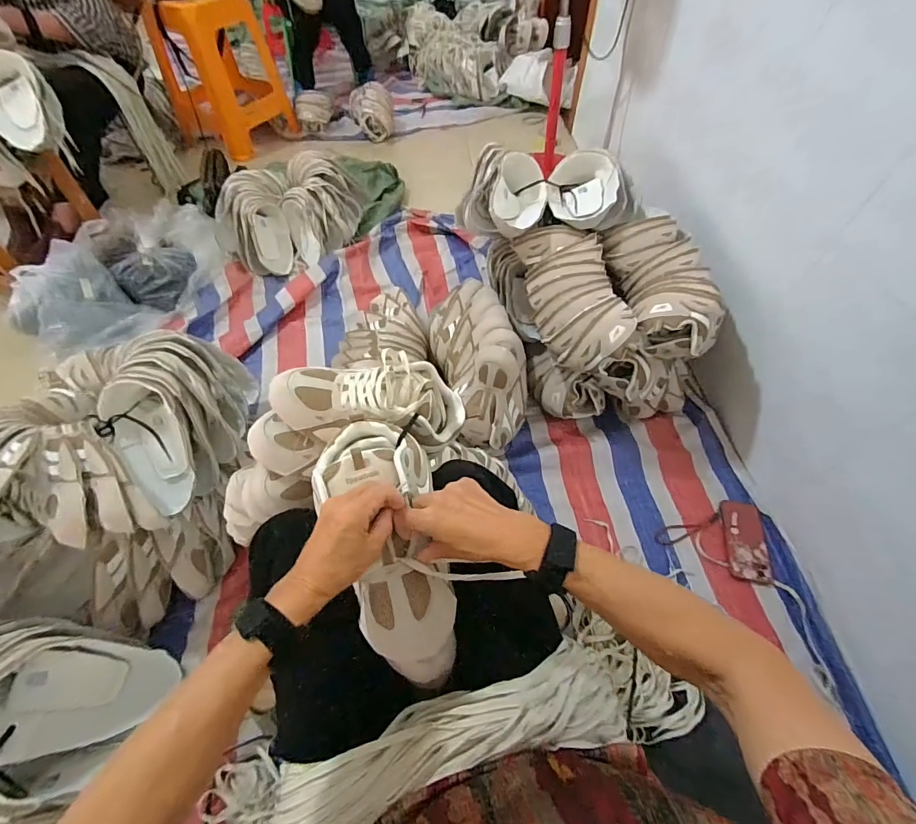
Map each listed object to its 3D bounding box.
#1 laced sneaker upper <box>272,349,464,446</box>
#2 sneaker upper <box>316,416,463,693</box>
[{"bbox_3d":[-0.118,-0.015,0.567,0.249,0.100,0.113,-6,56,-4],"label":"laced sneaker upper"},{"bbox_3d":[-0.067,0.145,0.449,0.116,0.065,0.281,-15,78,-11],"label":"sneaker upper"}]

